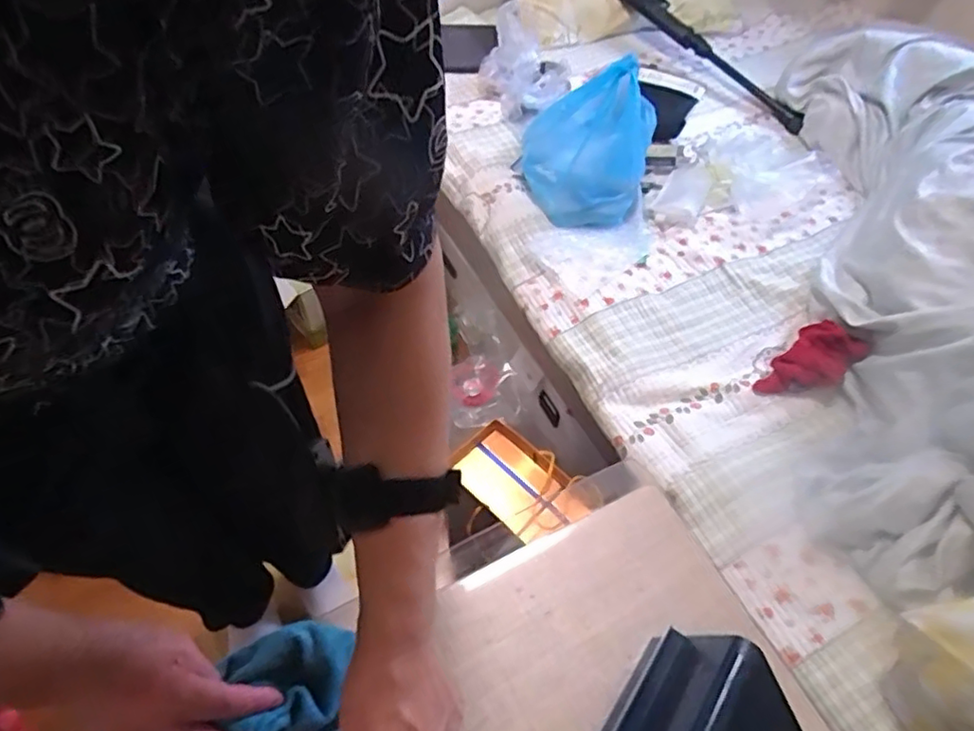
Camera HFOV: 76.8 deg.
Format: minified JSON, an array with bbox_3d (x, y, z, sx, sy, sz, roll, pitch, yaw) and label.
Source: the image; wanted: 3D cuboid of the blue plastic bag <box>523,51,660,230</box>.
[{"bbox_3d":[0.187,-0.445,1.216,0.260,0.227,0.271,16,54,9],"label":"blue plastic bag"}]

